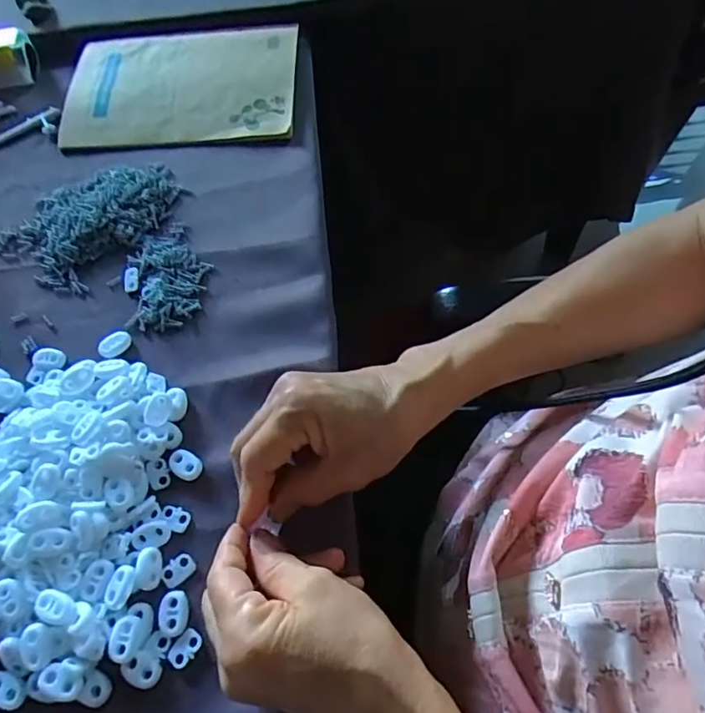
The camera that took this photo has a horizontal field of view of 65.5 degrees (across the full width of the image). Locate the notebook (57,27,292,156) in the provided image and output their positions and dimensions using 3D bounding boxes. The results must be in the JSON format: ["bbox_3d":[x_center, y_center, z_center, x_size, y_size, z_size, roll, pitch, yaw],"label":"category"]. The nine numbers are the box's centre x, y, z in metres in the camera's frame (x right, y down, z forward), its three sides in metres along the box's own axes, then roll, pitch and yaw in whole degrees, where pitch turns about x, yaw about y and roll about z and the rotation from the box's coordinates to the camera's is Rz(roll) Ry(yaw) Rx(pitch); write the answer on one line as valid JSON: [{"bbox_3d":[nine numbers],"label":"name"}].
[{"bbox_3d":[-0.156,-0.247,0.491,0.208,0.013,0.141,-3,62,3],"label":"notebook"}]

